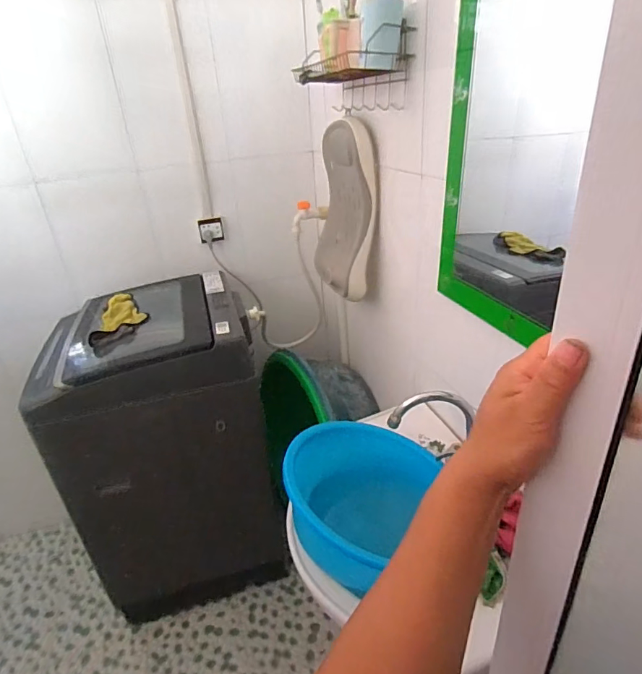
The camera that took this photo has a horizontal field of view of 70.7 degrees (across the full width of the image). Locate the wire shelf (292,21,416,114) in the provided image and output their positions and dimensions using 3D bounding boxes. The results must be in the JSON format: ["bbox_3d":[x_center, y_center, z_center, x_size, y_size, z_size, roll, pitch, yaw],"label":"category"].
[{"bbox_3d":[0.059,-0.599,1.040,0.130,0.147,0.353,-15,30,-20],"label":"wire shelf"}]

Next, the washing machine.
[{"bbox_3d":[-0.471,0.333,1.465,0.563,0.919,0.476,-13,29,-15],"label":"washing machine"}]

